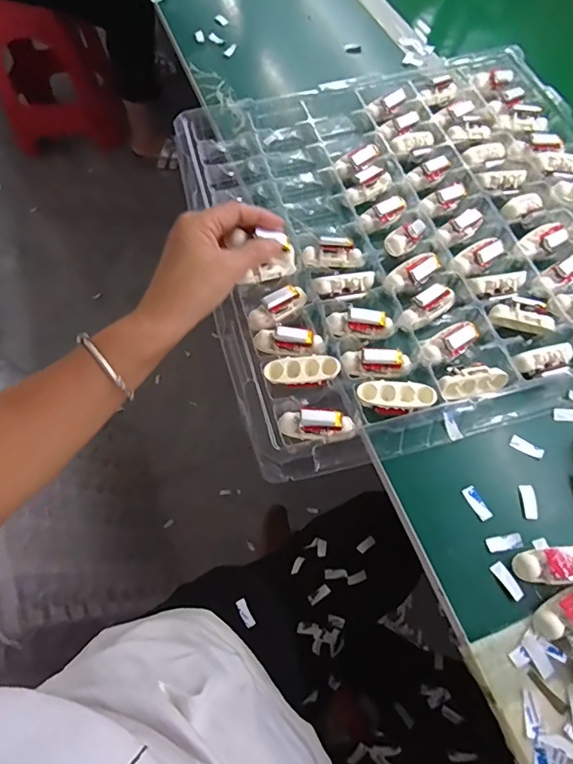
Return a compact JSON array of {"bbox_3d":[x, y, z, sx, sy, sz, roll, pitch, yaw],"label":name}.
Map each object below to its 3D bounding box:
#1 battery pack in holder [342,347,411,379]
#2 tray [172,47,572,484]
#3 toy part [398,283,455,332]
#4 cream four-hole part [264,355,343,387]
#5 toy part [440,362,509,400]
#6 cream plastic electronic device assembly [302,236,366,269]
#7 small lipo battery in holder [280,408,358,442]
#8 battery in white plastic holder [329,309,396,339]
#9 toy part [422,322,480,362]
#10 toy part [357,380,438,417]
[{"bbox_3d":[0.081,-0.018,0.419,0.058,0.016,0.021,5,63,3],"label":"battery pack in holder"},{"bbox_3d":[0.144,-0.177,0.502,0.468,0.036,0.481,-12,63,-5],"label":"tray"},{"bbox_3d":[0.133,-0.071,0.446,0.066,0.016,0.024,-36,68,-16],"label":"toy part"},{"bbox_3d":[0.014,-0.009,0.414,0.064,0.021,0.024,-1,63,0],"label":"cream four-hole part"},{"bbox_3d":[0.163,0.000,0.410,0.063,0.023,0.022,-15,64,-7],"label":"toy part"},{"bbox_3d":[0.048,-0.131,0.472,0.061,0.015,0.028,4,63,3],"label":"cream plastic electronic device assembly"},{"bbox_3d":[0.026,0.037,0.399,0.063,0.027,0.022,4,63,3],"label":"small lipo battery in holder"},{"bbox_3d":[0.070,-0.056,0.432,0.061,0.020,0.017,9,63,5],"label":"battery in white plastic holder"},{"bbox_3d":[0.147,-0.034,0.423,0.051,0.022,0.029,-37,68,-17],"label":"toy part"},{"bbox_3d":[0.094,0.015,0.401,0.062,0.017,0.028,3,63,2],"label":"toy part"}]

